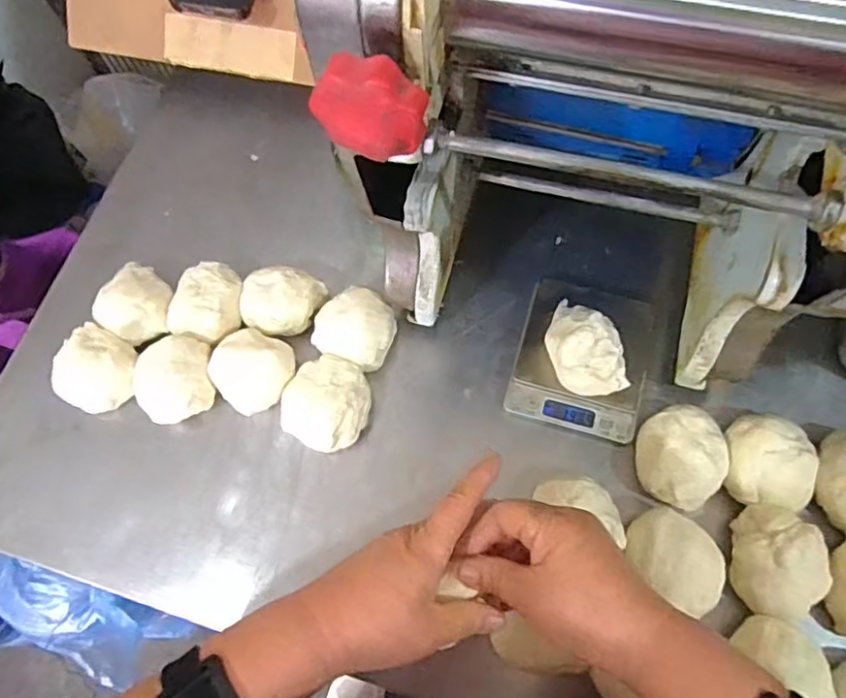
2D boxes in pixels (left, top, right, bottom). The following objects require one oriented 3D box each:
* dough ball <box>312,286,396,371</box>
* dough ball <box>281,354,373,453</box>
[{"bbox_3d":[-0.058,-0.017,0.517,0.065,0.040,0.060,-1,69,3],"label":"dough ball"},{"bbox_3d":[-0.079,0.045,0.498,0.070,0.034,0.072,-1,69,3],"label":"dough ball"}]

